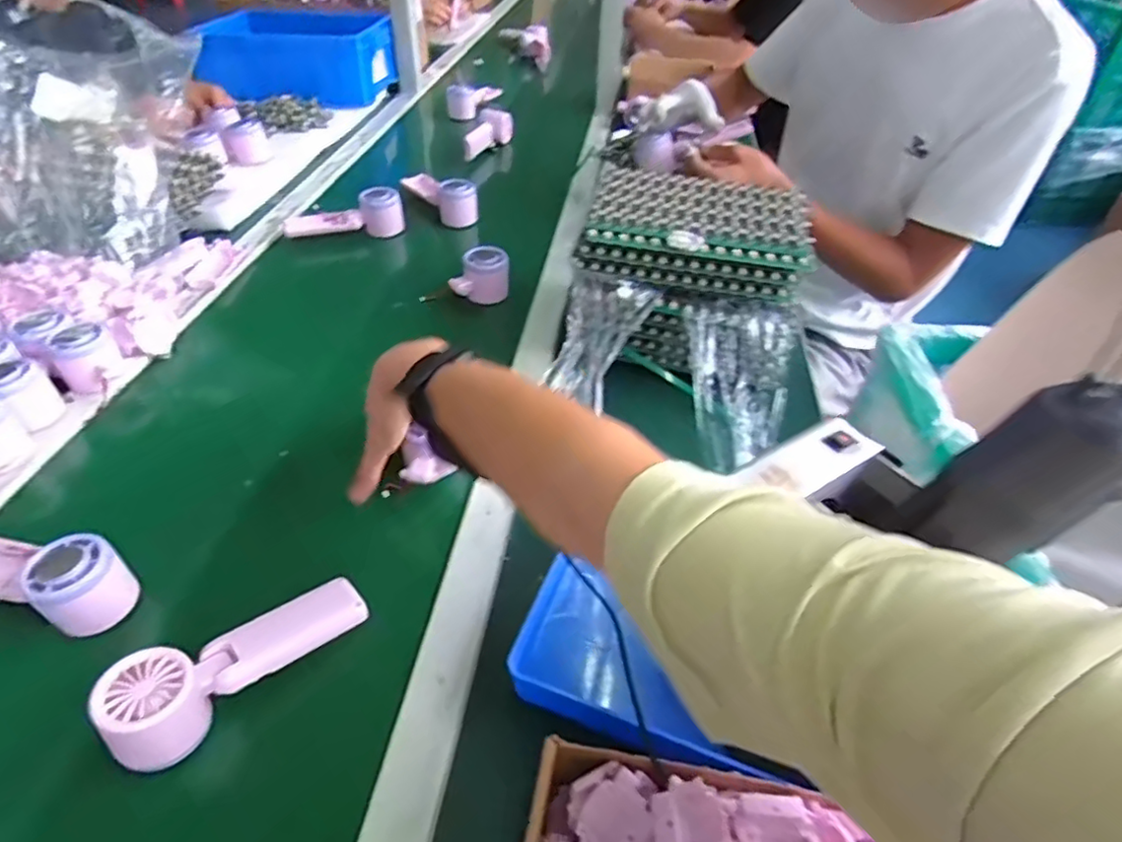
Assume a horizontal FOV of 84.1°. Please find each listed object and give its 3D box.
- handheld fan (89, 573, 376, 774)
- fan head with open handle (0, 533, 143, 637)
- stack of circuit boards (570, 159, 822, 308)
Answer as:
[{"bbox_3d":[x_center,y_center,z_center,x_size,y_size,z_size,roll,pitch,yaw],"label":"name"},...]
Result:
[{"bbox_3d":[-0.216,0.154,0.418,0.057,0.045,0.165,35,52,29],"label":"handheld fan"},{"bbox_3d":[-0.402,0.111,0.468,0.168,0.055,0.054,15,45,11],"label":"fan head with open handle"},{"bbox_3d":[0.150,-0.208,0.678,0.233,0.055,0.172,12,44,9],"label":"stack of circuit boards"}]

